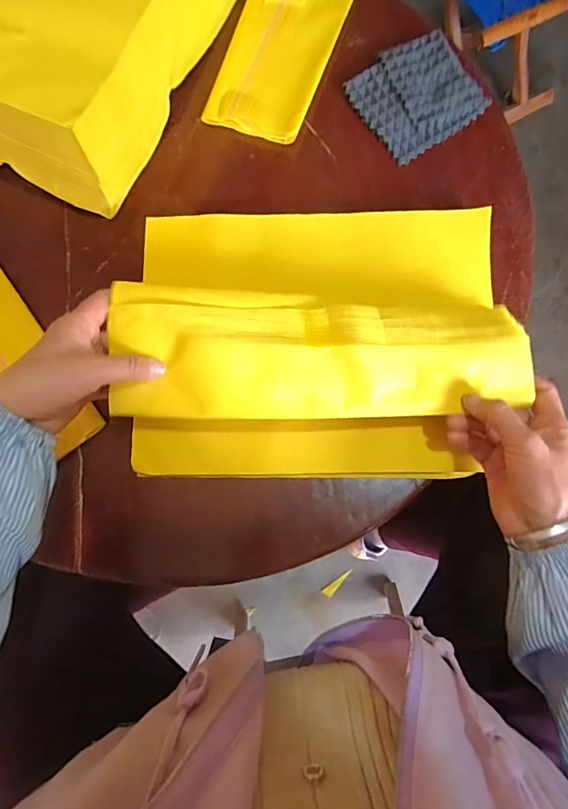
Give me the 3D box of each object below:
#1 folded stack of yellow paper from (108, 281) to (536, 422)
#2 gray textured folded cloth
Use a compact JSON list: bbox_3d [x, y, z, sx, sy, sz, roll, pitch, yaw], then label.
[{"bbox_3d":[0.031,-0.044,0.378,0.346,0.031,0.114,1,81,-3],"label":"folded stack of yellow paper"},{"bbox_3d":[0.148,-0.347,0.493,0.122,0.018,0.115,-34,82,-5],"label":"gray textured folded cloth"}]

